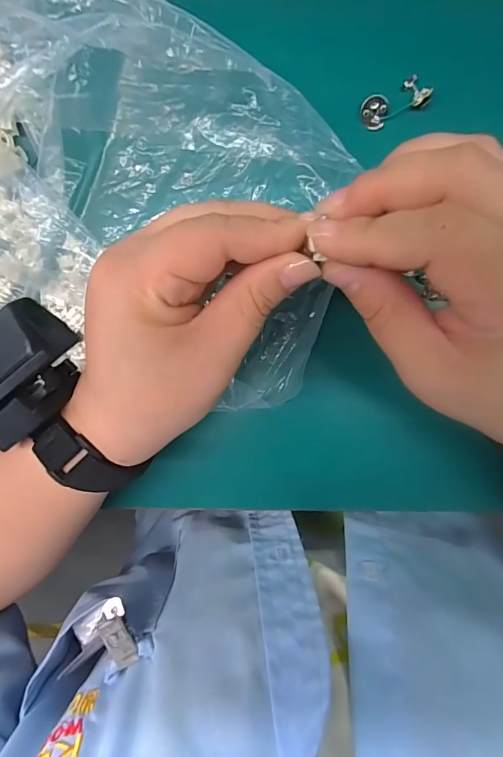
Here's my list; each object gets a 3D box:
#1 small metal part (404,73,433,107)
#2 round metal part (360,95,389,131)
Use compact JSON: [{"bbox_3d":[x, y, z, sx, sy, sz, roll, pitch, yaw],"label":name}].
[{"bbox_3d":[0.093,-0.162,0.228,0.010,0.006,0.019,-18,69,2],"label":"small metal part"},{"bbox_3d":[0.069,-0.151,0.231,0.014,0.006,0.015,0,96,0],"label":"round metal part"}]

